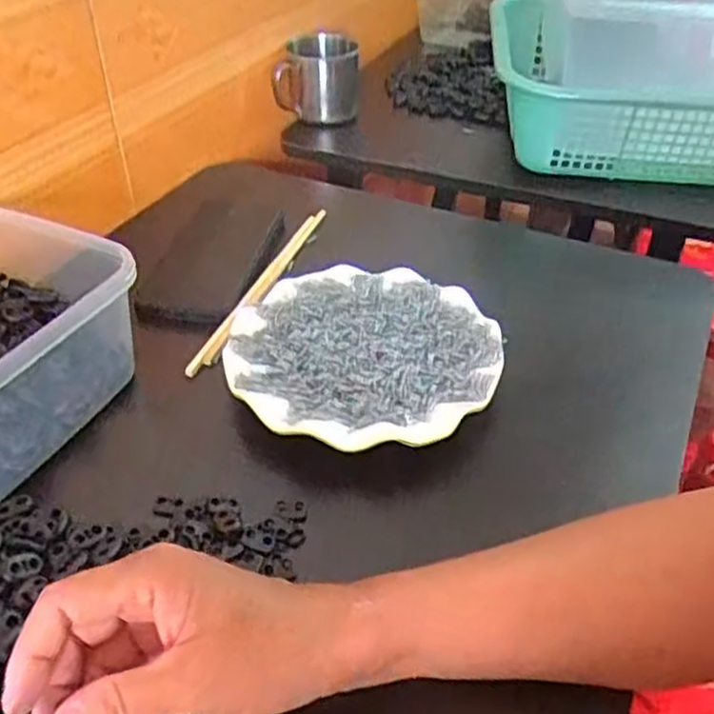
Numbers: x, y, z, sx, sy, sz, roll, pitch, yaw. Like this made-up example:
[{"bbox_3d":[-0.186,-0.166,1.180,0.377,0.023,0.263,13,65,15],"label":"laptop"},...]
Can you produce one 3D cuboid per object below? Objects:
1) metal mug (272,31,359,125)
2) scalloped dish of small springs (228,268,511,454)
[{"bbox_3d":[-0.043,-0.320,0.873,0.092,0.084,0.075,4,40,4],"label":"metal mug"},{"bbox_3d":[0.004,-0.001,0.521,0.179,0.026,0.172,0,40,0],"label":"scalloped dish of small springs"}]

